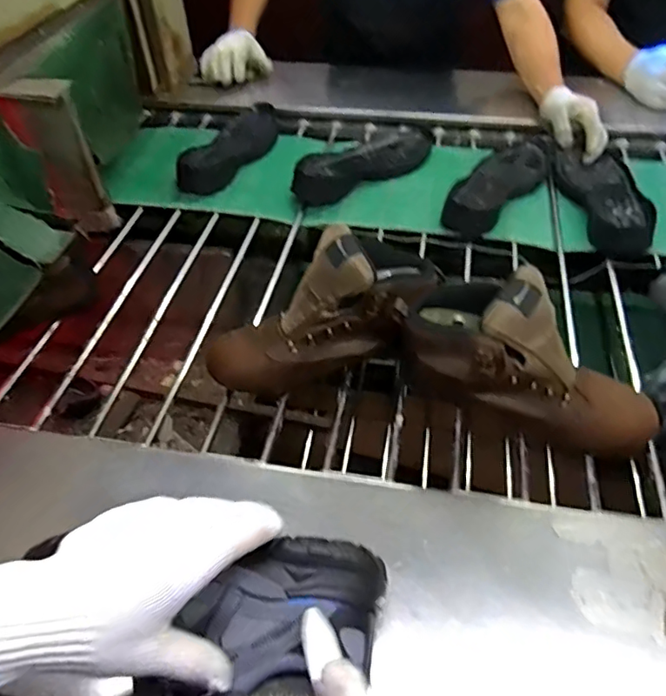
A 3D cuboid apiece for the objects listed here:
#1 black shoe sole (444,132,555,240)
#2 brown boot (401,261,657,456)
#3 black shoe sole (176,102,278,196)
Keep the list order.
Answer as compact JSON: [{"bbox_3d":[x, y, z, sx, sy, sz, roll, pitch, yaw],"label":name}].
[{"bbox_3d":[0.306,-0.305,0.967,0.102,0.055,0.335,30,55,26],"label":"black shoe sole"},{"bbox_3d":[0.213,0.026,0.577,0.276,0.130,0.094,32,52,0],"label":"brown boot"},{"bbox_3d":[-0.188,-0.379,1.024,0.082,0.047,0.310,17,52,17],"label":"black shoe sole"}]

